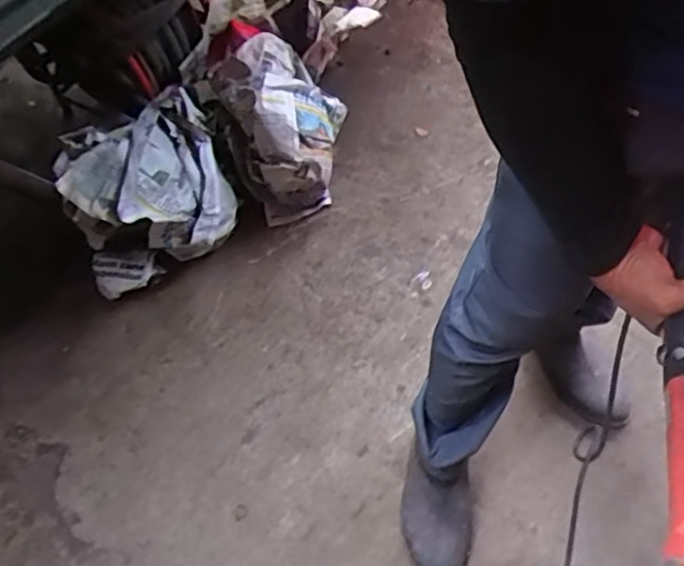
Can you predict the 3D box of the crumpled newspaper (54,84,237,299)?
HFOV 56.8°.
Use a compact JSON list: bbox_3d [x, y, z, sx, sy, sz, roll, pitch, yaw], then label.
[{"bbox_3d":[-0.360,-0.172,1.162,0.291,0.243,0.235,-26,63,-9],"label":"crumpled newspaper"}]

